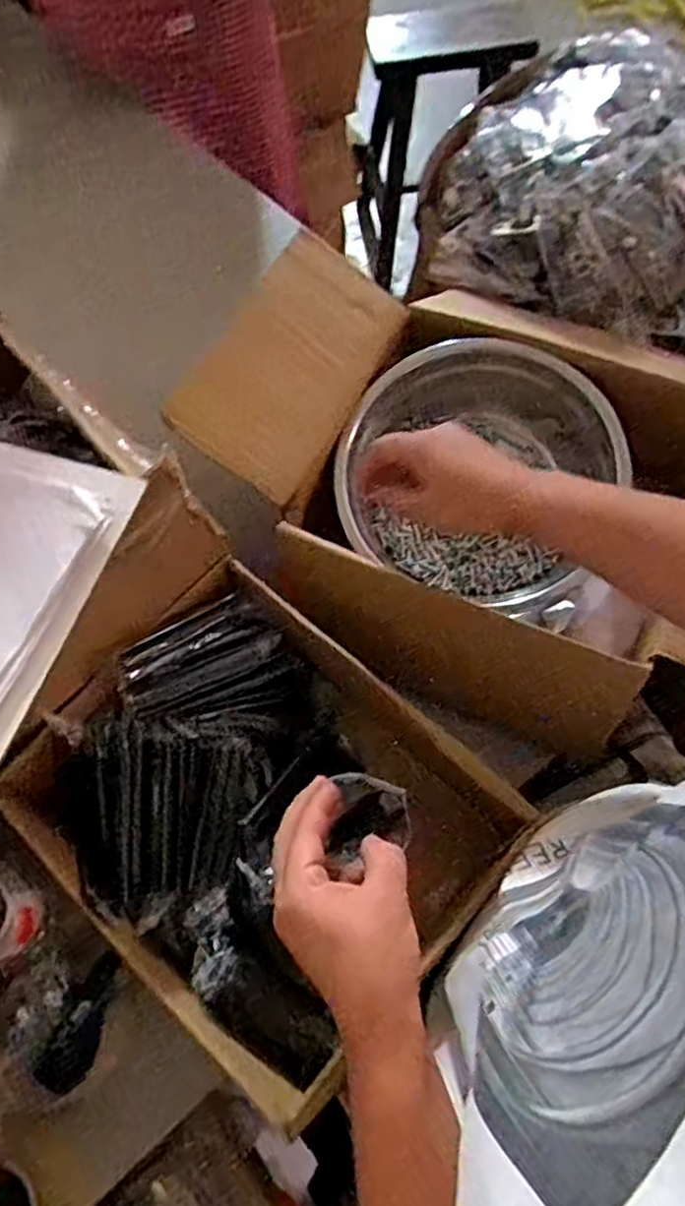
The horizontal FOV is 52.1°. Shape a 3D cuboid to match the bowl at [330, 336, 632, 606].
[{"bbox_3d":[0.122,-0.122,0.645,0.237,0.096,0.220,-1,67,2],"label":"bowl"}]

